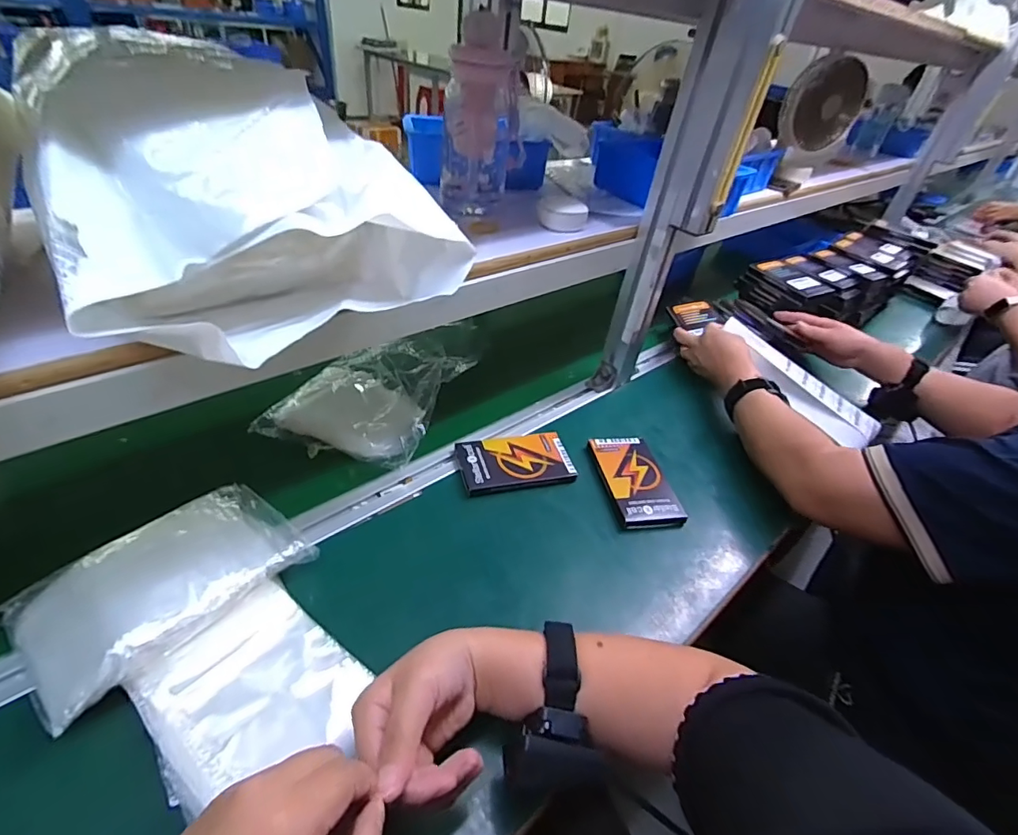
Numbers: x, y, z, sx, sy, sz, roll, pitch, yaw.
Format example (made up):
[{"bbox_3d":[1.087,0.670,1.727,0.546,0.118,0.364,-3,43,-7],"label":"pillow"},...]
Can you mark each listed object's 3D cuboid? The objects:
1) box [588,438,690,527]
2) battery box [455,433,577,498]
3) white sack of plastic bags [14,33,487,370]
[{"bbox_3d":[0.155,0.075,0.604,0.085,0.010,0.140,-2,41,-11],"label":"box"},{"bbox_3d":[0.009,0.052,0.601,0.135,0.009,0.080,-7,42,-17],"label":"battery box"},{"bbox_3d":[-0.157,-0.134,0.330,0.234,0.125,0.167,-25,50,-33],"label":"white sack of plastic bags"}]

